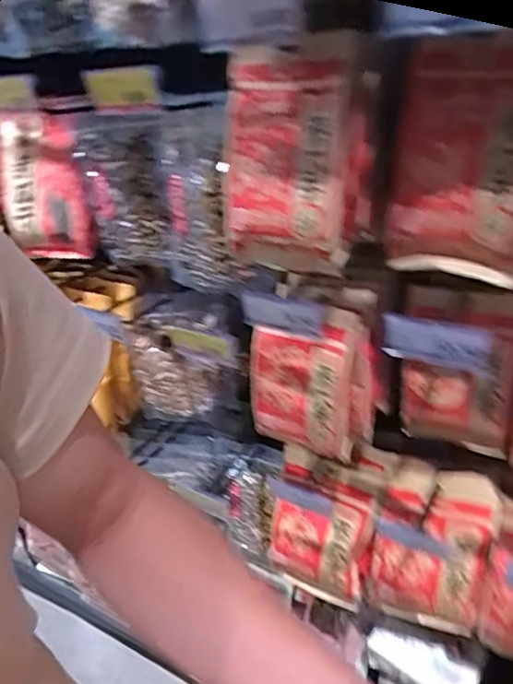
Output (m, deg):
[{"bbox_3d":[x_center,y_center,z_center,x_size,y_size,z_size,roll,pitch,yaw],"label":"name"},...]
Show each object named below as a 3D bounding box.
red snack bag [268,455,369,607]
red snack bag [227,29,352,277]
[{"bbox_3d":[0.113,0.291,0.873,0.162,0.256,0.056,17,13,27],"label":"red snack bag"},{"bbox_3d":[0.029,-0.186,0.540,0.135,0.222,0.044,14,19,27],"label":"red snack bag"}]

